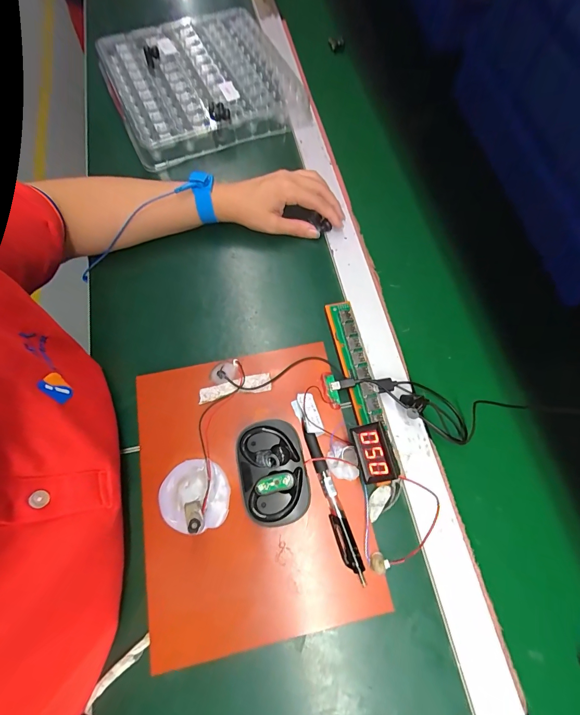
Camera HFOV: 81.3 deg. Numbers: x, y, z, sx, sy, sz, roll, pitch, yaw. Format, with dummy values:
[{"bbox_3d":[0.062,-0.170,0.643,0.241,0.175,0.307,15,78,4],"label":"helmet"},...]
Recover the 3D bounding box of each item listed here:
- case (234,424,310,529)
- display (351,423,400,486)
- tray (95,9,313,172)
[{"bbox_3d":[-0.016,0.104,0.306,0.058,0.033,0.087,-12,70,-7],"label":"case"},{"bbox_3d":[0.073,0.081,0.291,0.030,0.017,0.047,-26,71,26],"label":"display"},{"bbox_3d":[-0.136,-0.416,0.506,0.256,0.032,0.243,-23,78,-5],"label":"tray"}]

